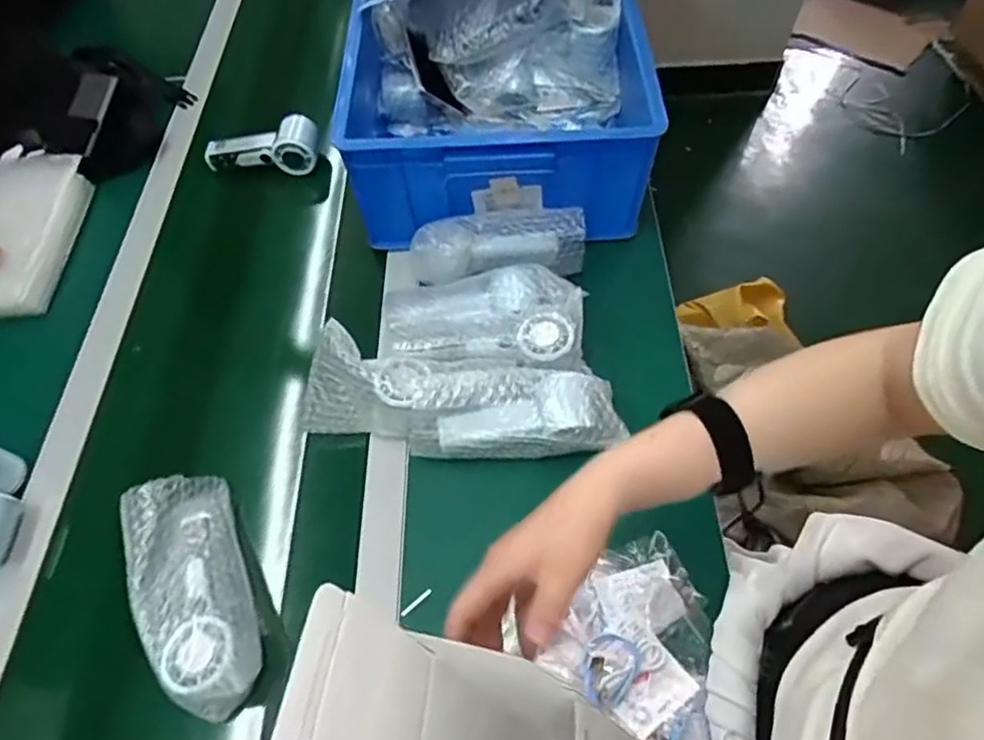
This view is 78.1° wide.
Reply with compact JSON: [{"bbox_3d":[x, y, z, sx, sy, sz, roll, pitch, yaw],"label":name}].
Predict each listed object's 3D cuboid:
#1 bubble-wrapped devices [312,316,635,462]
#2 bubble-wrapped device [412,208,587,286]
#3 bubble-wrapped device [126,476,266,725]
[{"bbox_3d":[-0.032,0.030,0.592,0.299,0.075,0.087,7,60,5],"label":"bubble-wrapped devices"},{"bbox_3d":[0.007,-0.138,0.700,0.194,0.077,0.075,-7,59,-3],"label":"bubble-wrapped device"},{"bbox_3d":[-0.254,0.189,0.516,0.080,0.056,0.204,-24,62,-13],"label":"bubble-wrapped device"}]

